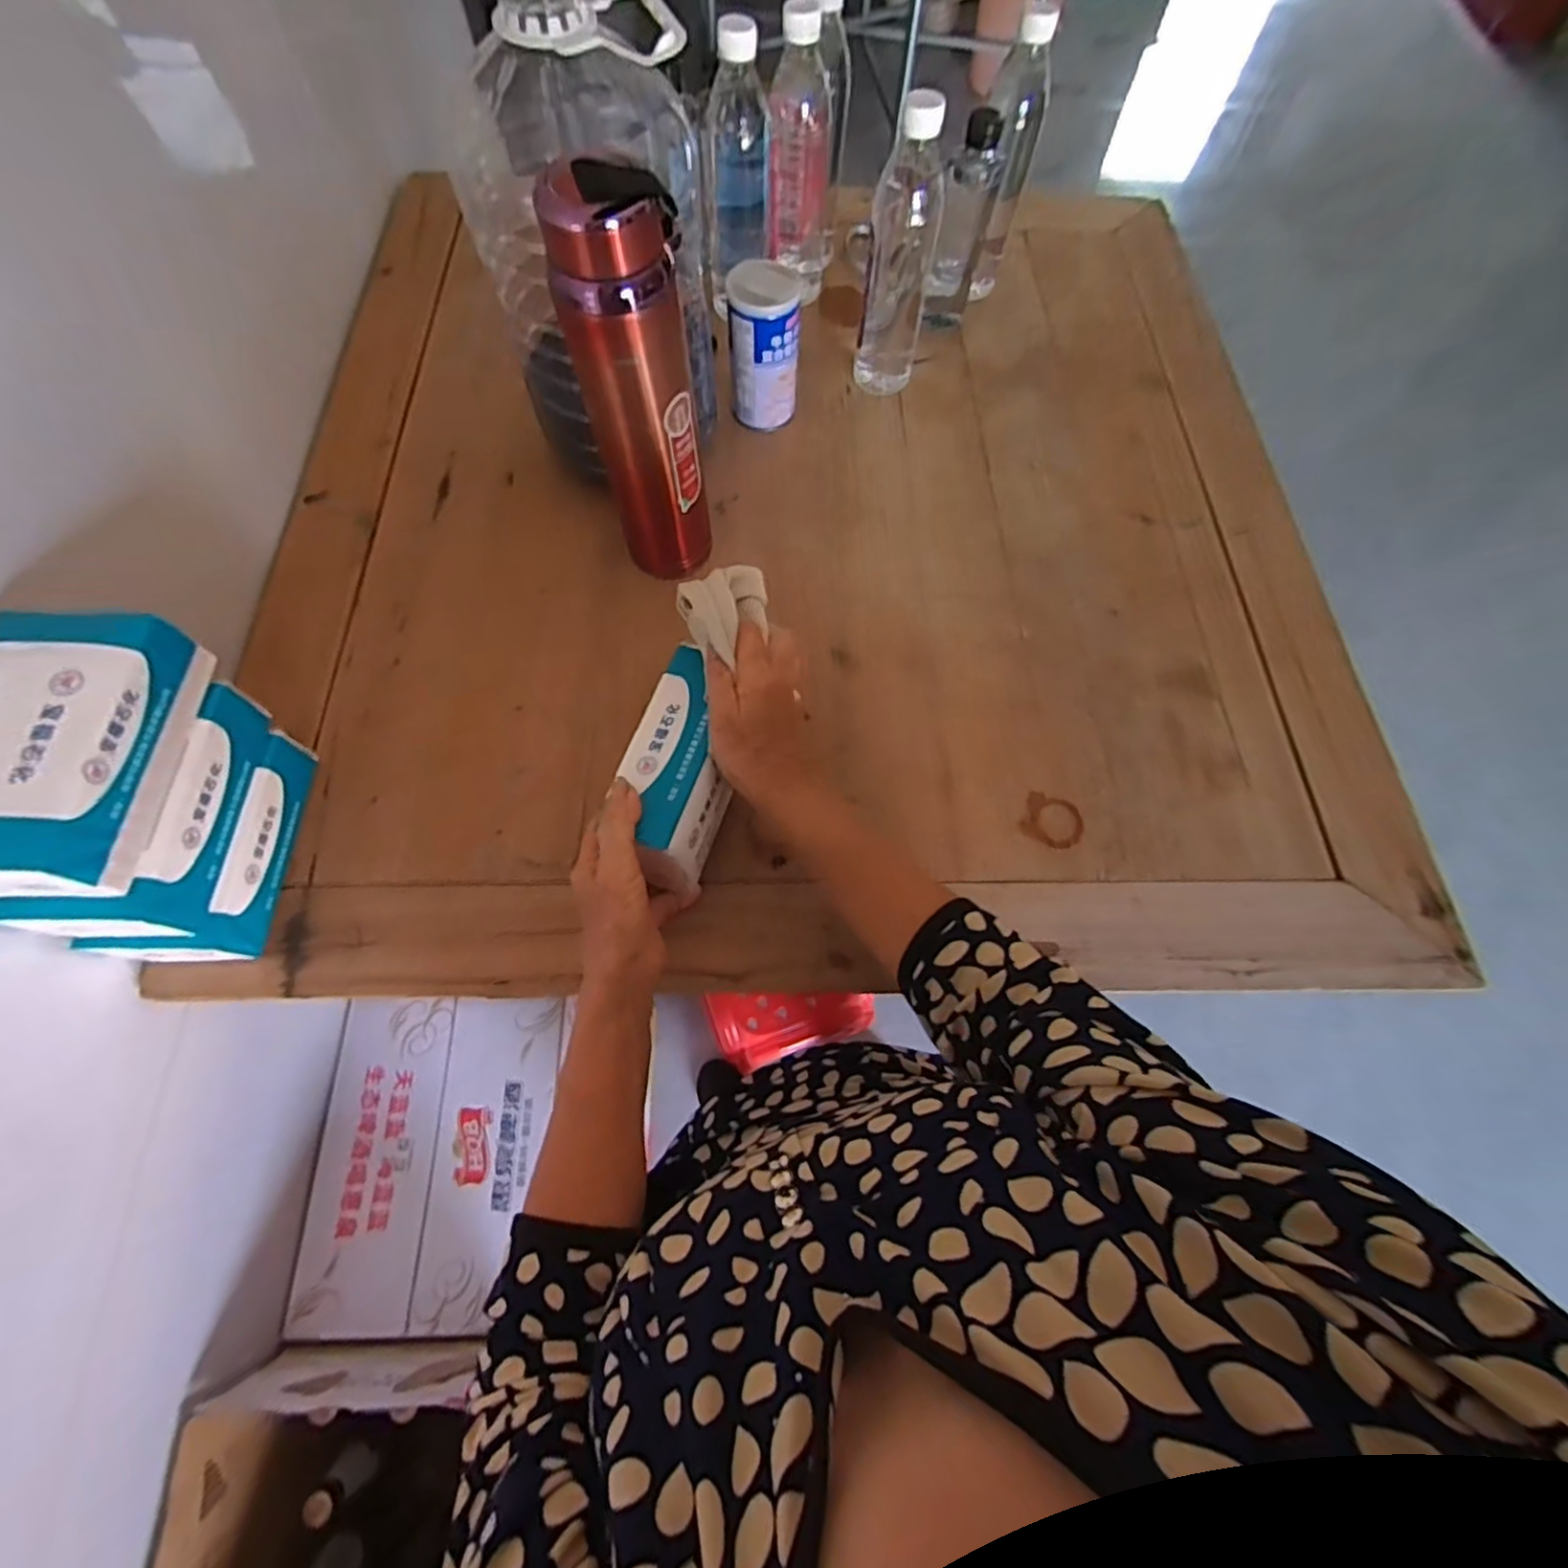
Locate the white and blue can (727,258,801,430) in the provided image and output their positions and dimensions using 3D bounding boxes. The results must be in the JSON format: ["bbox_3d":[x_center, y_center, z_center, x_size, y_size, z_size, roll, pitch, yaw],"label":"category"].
[{"bbox_3d":[-0.019,-0.411,0.635,0.062,0.135,0.057,1,68,-1],"label":"white and blue can"}]

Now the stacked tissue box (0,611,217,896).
[{"bbox_3d":[-0.411,-0.022,0.370,0.098,0.070,0.158,1,69,-1],"label":"stacked tissue box"}]

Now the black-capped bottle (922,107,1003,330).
[{"bbox_3d":[0.176,-0.552,0.671,0.051,0.171,0.066,16,68,5],"label":"black-capped bottle"}]

